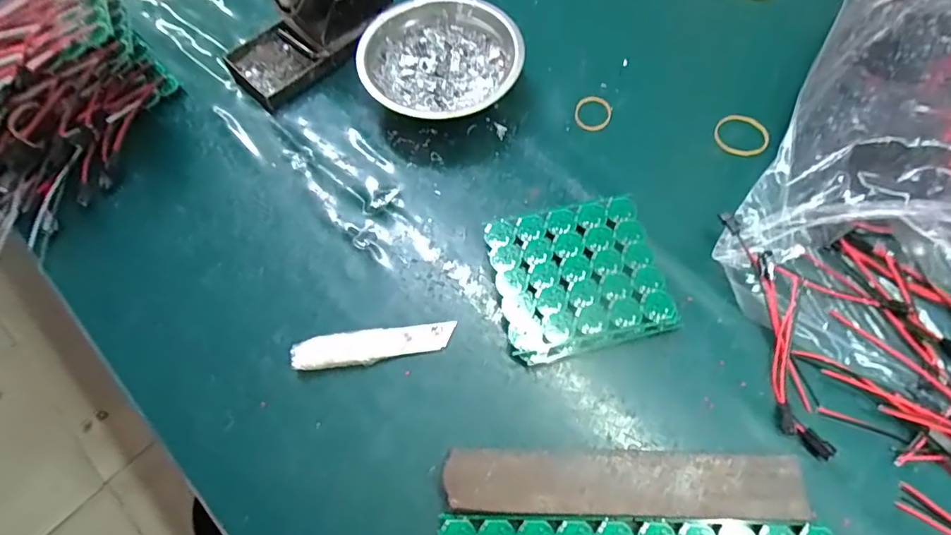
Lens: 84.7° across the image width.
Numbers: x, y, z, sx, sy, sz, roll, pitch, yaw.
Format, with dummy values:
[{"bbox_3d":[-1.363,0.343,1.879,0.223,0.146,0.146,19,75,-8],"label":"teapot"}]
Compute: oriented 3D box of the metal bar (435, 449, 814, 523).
[{"bbox_3d":[0.083,0.124,0.297,0.197,0.008,0.036,0,67,2],"label":"metal bar"}]

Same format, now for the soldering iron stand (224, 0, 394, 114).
[{"bbox_3d":[-0.143,-0.212,0.434,0.070,0.070,0.149,41,73,19],"label":"soldering iron stand"}]

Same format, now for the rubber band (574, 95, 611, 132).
[{"bbox_3d":[0.096,-0.125,0.422,0.029,0.004,0.037,15,66,10],"label":"rubber band"}]

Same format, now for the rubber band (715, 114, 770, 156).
[{"bbox_3d":[0.208,-0.103,0.407,0.040,0.004,0.039,8,65,7],"label":"rubber band"}]

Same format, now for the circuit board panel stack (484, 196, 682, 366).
[{"bbox_3d":[0.069,0.006,0.355,0.107,0.017,0.100,-13,65,-3],"label":"circuit board panel stack"}]

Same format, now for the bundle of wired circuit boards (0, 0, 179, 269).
[{"bbox_3d":[-0.338,-0.098,0.381,0.112,0.135,0.229,33,70,17],"label":"bundle of wired circuit boards"}]

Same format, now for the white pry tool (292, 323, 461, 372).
[{"bbox_3d":[-0.067,0.051,0.344,0.104,0.011,0.023,-7,65,0],"label":"white pry tool"}]

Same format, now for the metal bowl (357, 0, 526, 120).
[{"bbox_3d":[-0.027,-0.166,0.425,0.127,0.041,0.118,-7,65,0],"label":"metal bowl"}]

